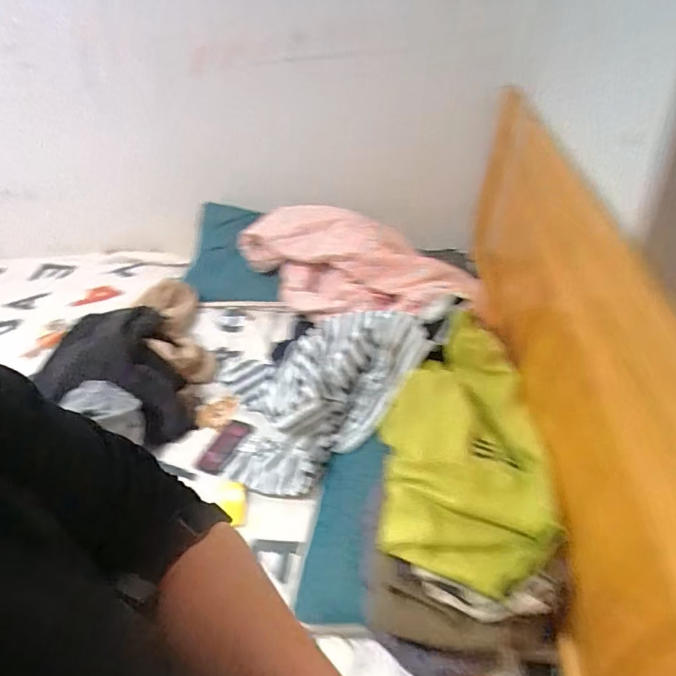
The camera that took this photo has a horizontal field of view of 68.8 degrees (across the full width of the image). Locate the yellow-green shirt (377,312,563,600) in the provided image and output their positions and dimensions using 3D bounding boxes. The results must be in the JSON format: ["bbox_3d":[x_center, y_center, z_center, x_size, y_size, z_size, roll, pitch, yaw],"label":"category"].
[{"bbox_3d":[0.220,0.169,0.879,0.257,0.089,0.547,2,38,10],"label":"yellow-green shirt"}]

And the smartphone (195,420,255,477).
[{"bbox_3d":[-0.269,0.259,1.173,0.079,0.006,0.145,21,63,35],"label":"smartphone"}]

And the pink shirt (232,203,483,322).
[{"bbox_3d":[0.052,-0.212,1.387,0.730,0.214,0.324,13,42,23],"label":"pink shirt"}]

